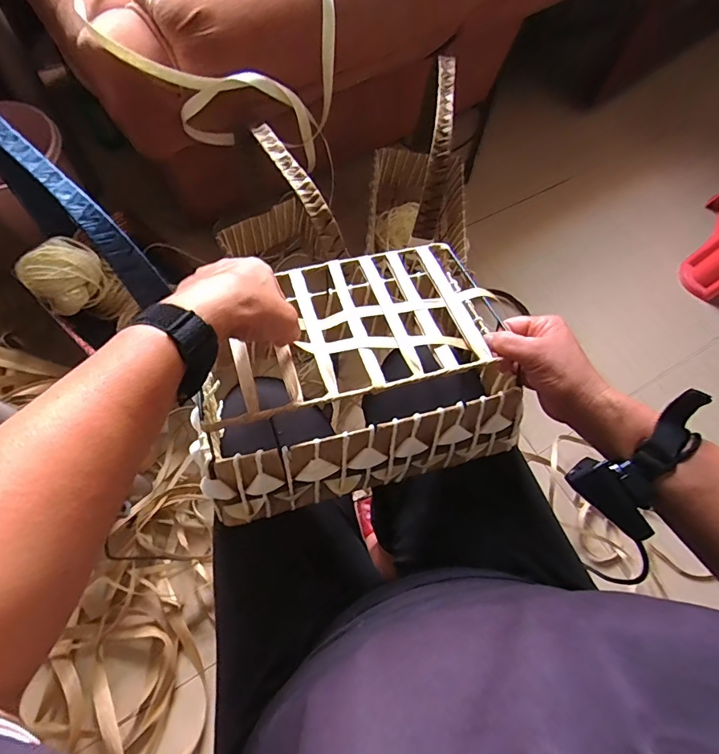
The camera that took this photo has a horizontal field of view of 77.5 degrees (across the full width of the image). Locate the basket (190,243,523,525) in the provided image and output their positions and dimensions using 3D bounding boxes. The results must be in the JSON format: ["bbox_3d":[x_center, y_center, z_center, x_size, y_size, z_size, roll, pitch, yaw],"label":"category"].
[{"bbox_3d":[-0.008,-0.009,0.493,0.322,0.151,0.222,-12,53,-11],"label":"basket"}]

